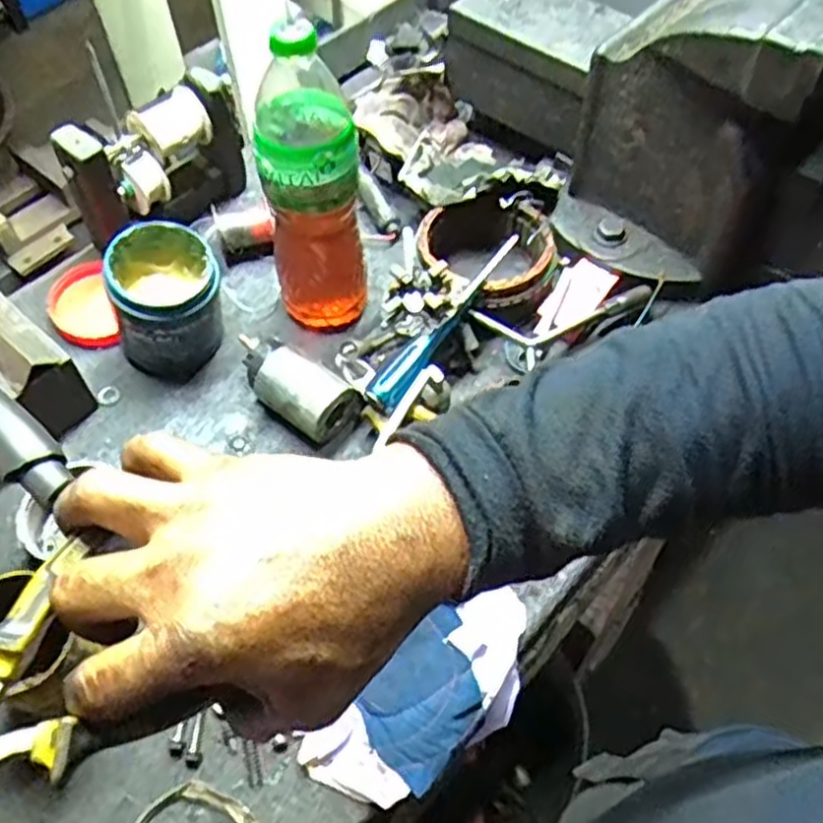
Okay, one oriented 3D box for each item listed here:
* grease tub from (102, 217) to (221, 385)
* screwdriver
[{"bbox_3d":[-0.212,-0.097,0.670,0.092,0.111,0.090,0,56,1],"label":"grease tub"},{"bbox_3d":[0.028,-0.078,0.663,0.025,0.026,0.189,35,79,21],"label":"screwdriver"}]

